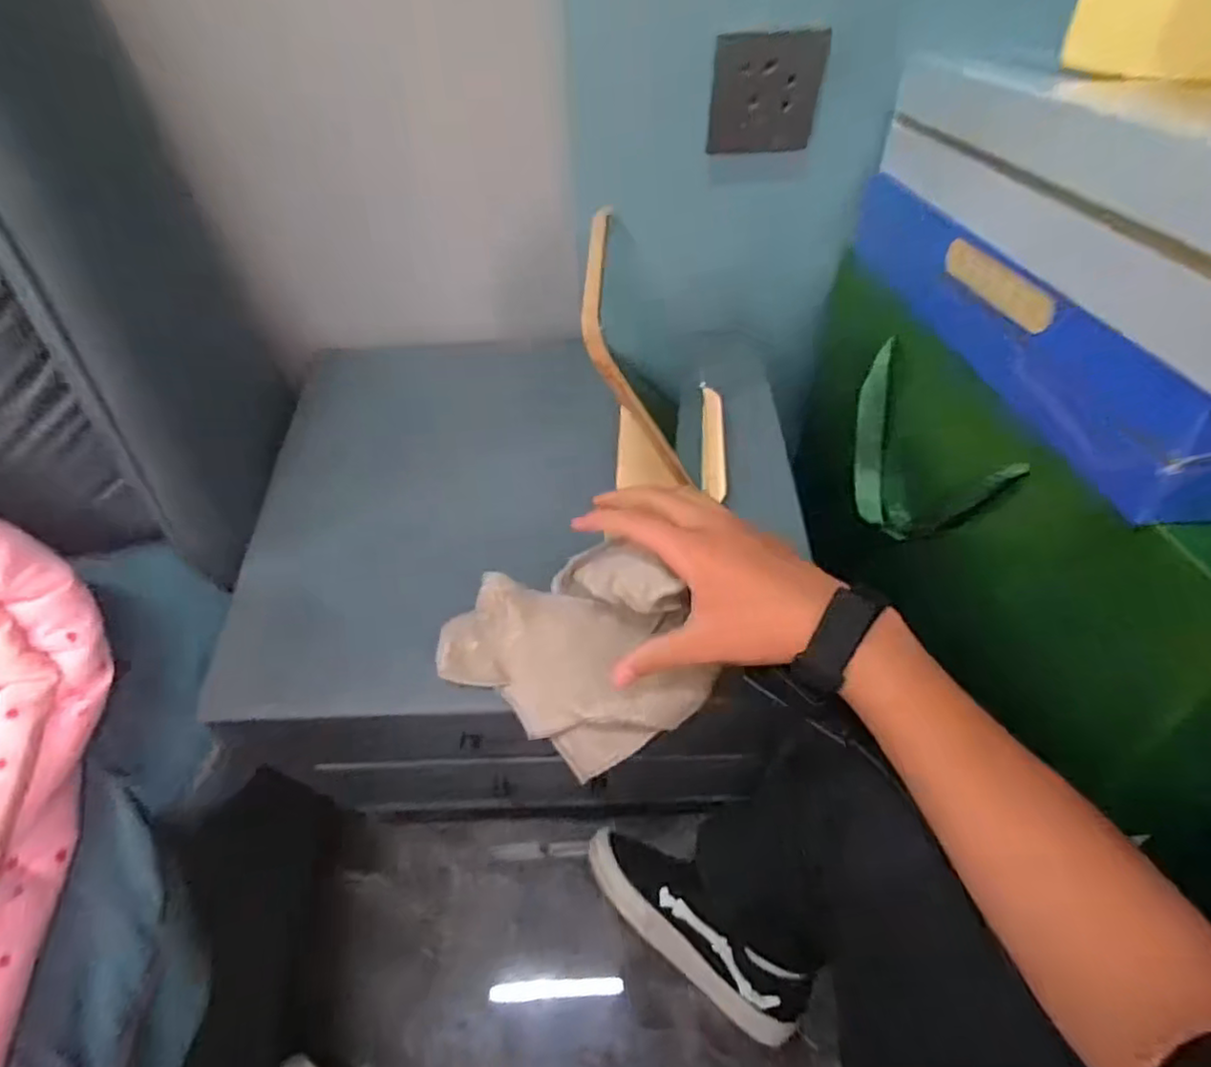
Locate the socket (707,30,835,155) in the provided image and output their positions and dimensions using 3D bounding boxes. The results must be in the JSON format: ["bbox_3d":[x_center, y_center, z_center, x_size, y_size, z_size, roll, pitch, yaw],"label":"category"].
[{"bbox_3d":[0.130,-0.356,0.527,0.083,0.084,0.008,8,57,7],"label":"socket"}]

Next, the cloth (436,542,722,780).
[{"bbox_3d":[-0.025,0.073,0.435,0.129,0.114,0.162,-38,63,-21],"label":"cloth"}]

